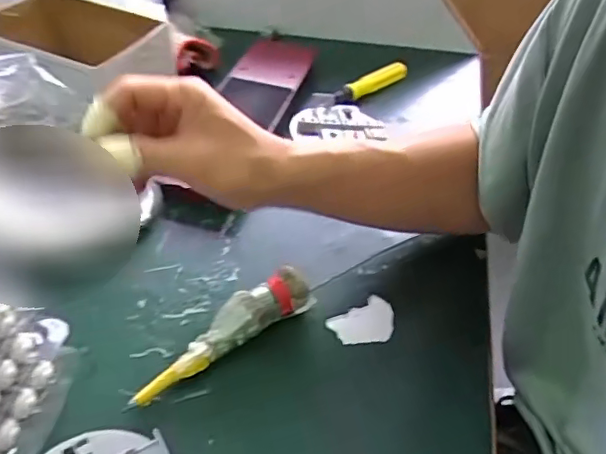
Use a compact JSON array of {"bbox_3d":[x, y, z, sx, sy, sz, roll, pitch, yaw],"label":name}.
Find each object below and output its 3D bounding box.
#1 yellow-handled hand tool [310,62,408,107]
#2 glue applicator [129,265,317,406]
[{"bbox_3d":[0.068,-0.167,0.663,0.151,0.018,0.023,-32,56,-31],"label":"yellow-handled hand tool"},{"bbox_3d":[-0.060,0.078,0.413,0.146,0.036,0.029,-26,53,-27],"label":"glue applicator"}]

